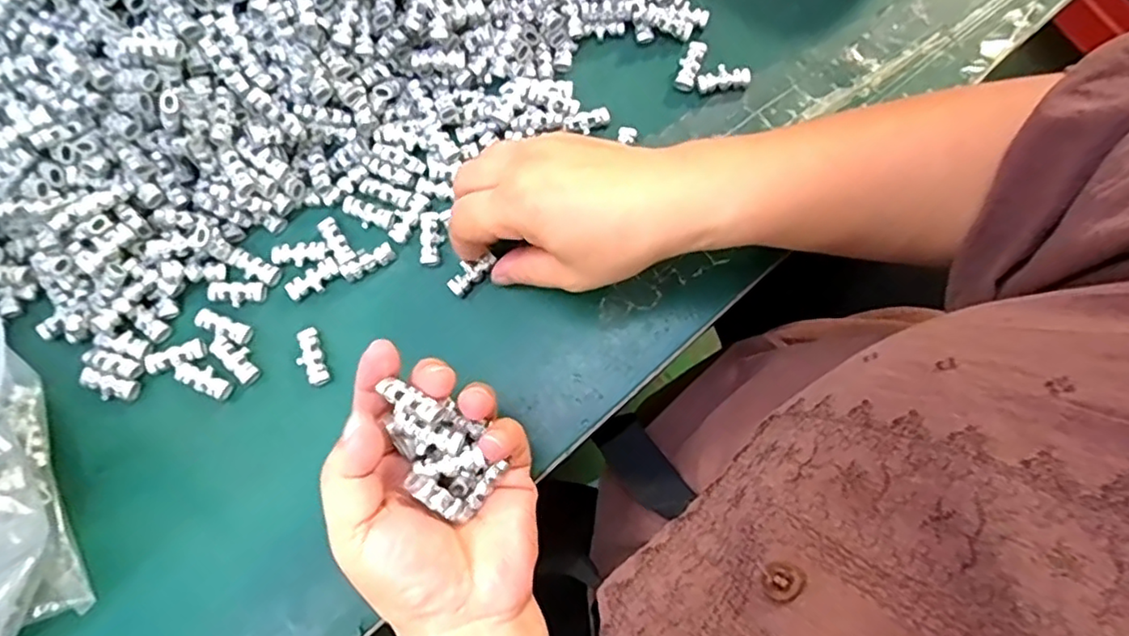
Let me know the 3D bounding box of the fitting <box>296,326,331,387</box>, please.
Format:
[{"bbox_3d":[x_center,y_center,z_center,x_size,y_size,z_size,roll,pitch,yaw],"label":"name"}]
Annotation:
[{"bbox_3d":[-0.135,0.021,0.339,0.013,0.005,0.031,-21,76,-5],"label":"fitting"}]

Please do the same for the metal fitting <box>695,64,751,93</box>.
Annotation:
[{"bbox_3d":[0.093,-0.142,0.373,0.031,0.006,0.015,-10,75,-2],"label":"metal fitting"}]

